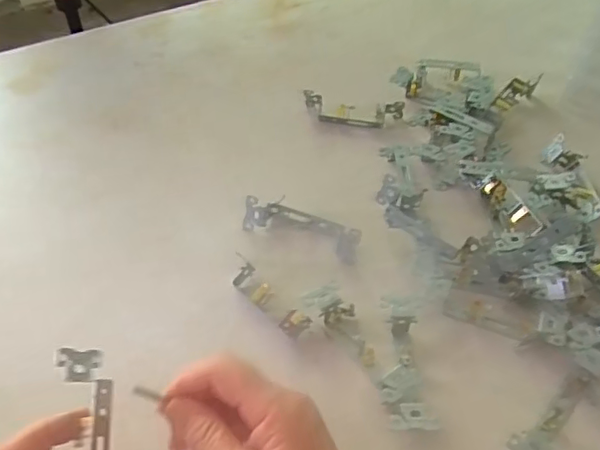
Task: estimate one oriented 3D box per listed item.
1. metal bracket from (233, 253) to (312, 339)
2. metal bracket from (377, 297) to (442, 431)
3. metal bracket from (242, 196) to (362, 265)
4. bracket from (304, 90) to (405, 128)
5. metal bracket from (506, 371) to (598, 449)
[{"bbox_3d":[-0.025,0.057,0.462,0.024,0.026,0.085,-34,56,-26],"label":"metal bracket"},{"bbox_3d":[0.075,0.101,0.425,0.036,0.022,0.101,1,49,1],"label":"metal bracket"},{"bbox_3d":[0.004,-0.002,0.512,0.104,0.030,0.034,18,51,15],"label":"metal bracket"},{"bbox_3d":[0.056,-0.121,0.618,0.103,0.026,0.029,10,49,9],"label":"bracket"},{"bbox_3d":[0.175,0.133,0.394,0.084,0.023,0.030,-33,56,-25],"label":"metal bracket"}]

